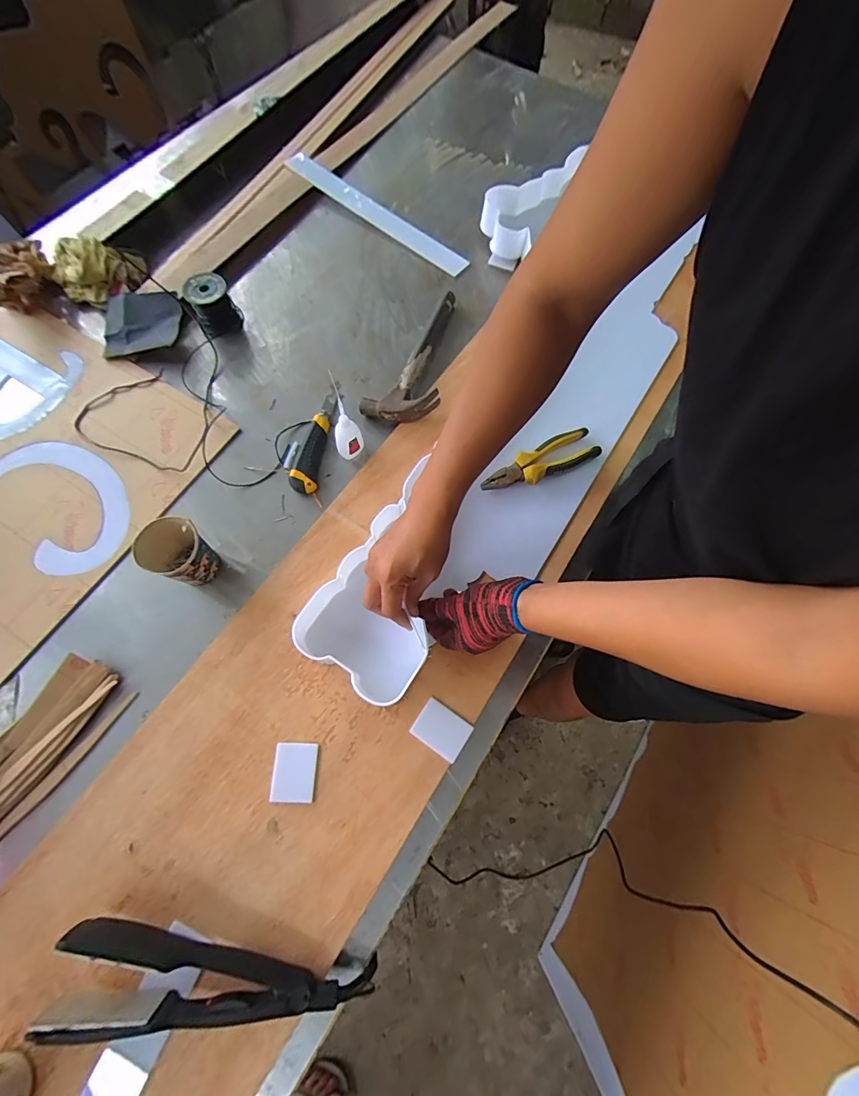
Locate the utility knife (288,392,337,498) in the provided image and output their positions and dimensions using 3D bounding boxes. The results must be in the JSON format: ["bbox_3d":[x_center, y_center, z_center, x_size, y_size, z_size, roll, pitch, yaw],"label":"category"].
[{"bbox_3d":[-0.182,-0.172,0.678,0.041,0.023,0.185,8,69,1],"label":"utility knife"}]

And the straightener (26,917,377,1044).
[{"bbox_3d":[-0.209,0.434,0.414,0.296,0.058,0.076,10,69,2],"label":"straightener"}]

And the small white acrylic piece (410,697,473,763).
[{"bbox_3d":[0.015,0.224,0.529,0.064,0.004,0.049,33,71,11],"label":"small white acrylic piece"}]

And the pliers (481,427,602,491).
[{"bbox_3d":[0.164,-0.129,0.643,0.187,0.022,0.051,-22,71,-10],"label":"pliers"}]

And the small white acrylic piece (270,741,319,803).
[{"bbox_3d":[-0.161,0.267,0.511,0.050,0.006,0.064,2,69,-1],"label":"small white acrylic piece"}]

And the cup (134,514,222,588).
[{"bbox_3d":[-0.332,0.006,0.565,0.084,0.084,0.068,19,69,6],"label":"cup"}]

